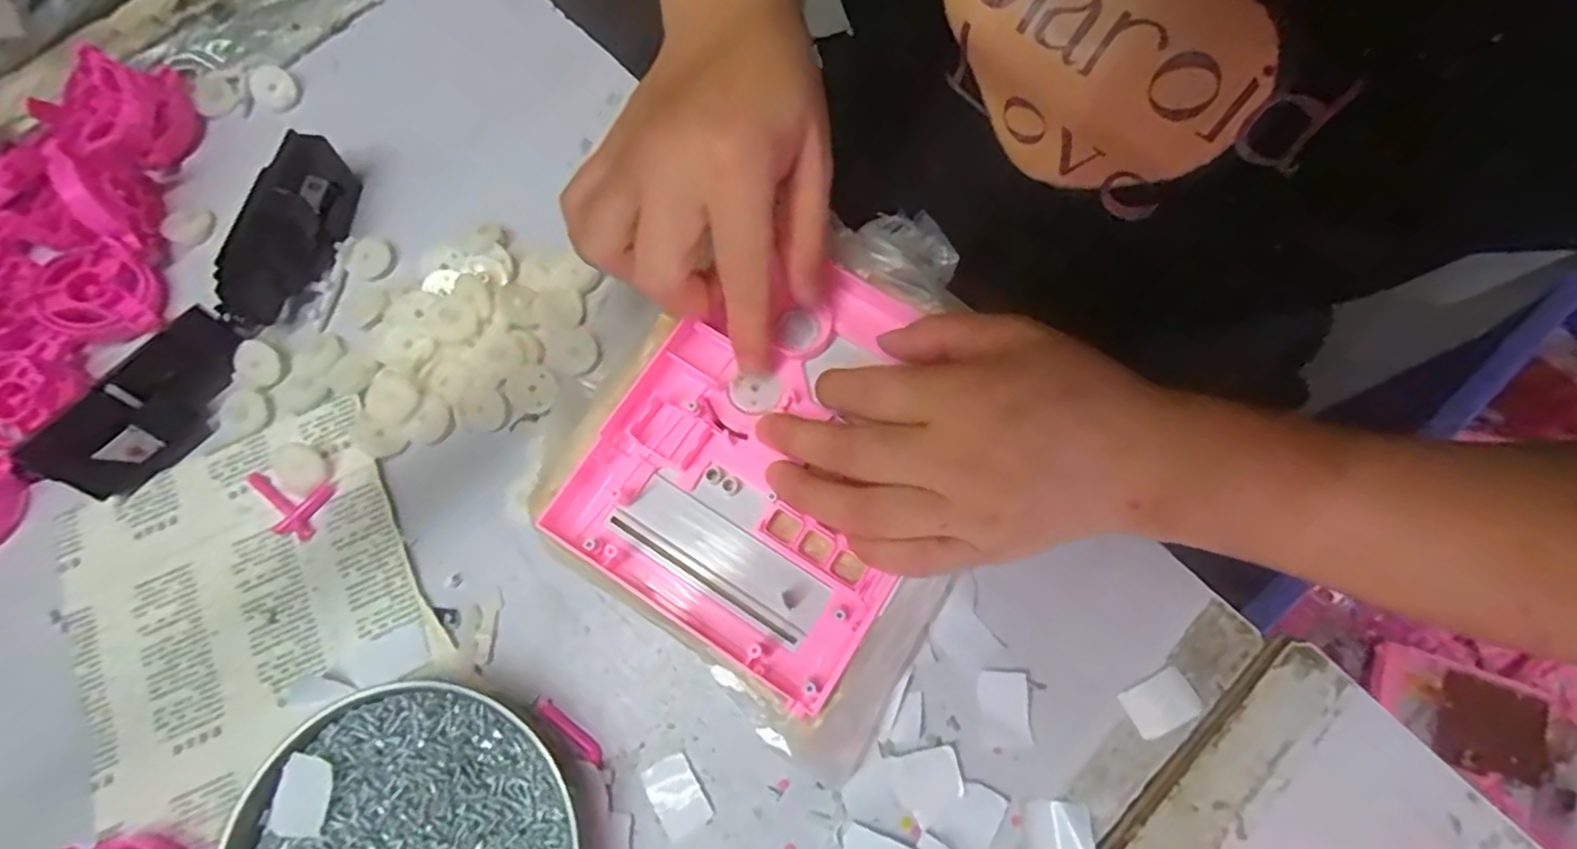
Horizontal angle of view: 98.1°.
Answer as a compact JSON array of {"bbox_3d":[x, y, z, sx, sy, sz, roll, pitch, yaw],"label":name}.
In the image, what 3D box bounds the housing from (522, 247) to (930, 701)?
[{"bbox_3d":[-0.002,0.010,0.288,0.134,0.014,0.164,33,75,10],"label":"housing"}]

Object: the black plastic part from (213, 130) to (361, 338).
[{"bbox_3d":[-0.251,-0.094,0.339,0.036,0.035,0.095,7,72,2],"label":"black plastic part"}]

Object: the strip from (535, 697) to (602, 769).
[{"bbox_3d":[-0.092,0.129,0.289,0.038,0.004,0.006,37,76,11],"label":"strip"}]

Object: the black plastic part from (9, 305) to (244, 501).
[{"bbox_3d":[-0.296,-0.008,0.320,0.016,0.044,0.093,10,57,46],"label":"black plastic part"}]

